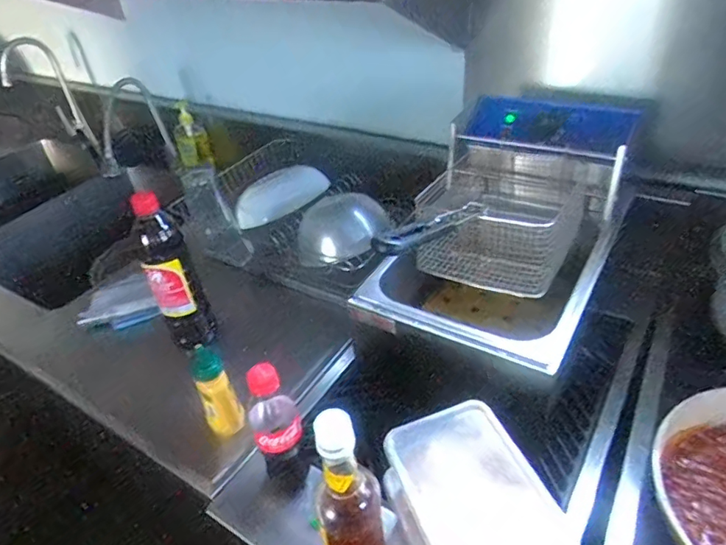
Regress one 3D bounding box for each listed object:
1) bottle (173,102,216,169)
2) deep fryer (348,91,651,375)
[{"bbox_3d":[-0.447,-0.357,1.339,0.080,0.162,0.040,-16,38,-13],"label":"bottle"},{"bbox_3d":[0.212,-0.062,0.780,0.273,0.269,0.474,17,42,27],"label":"deep fryer"}]

